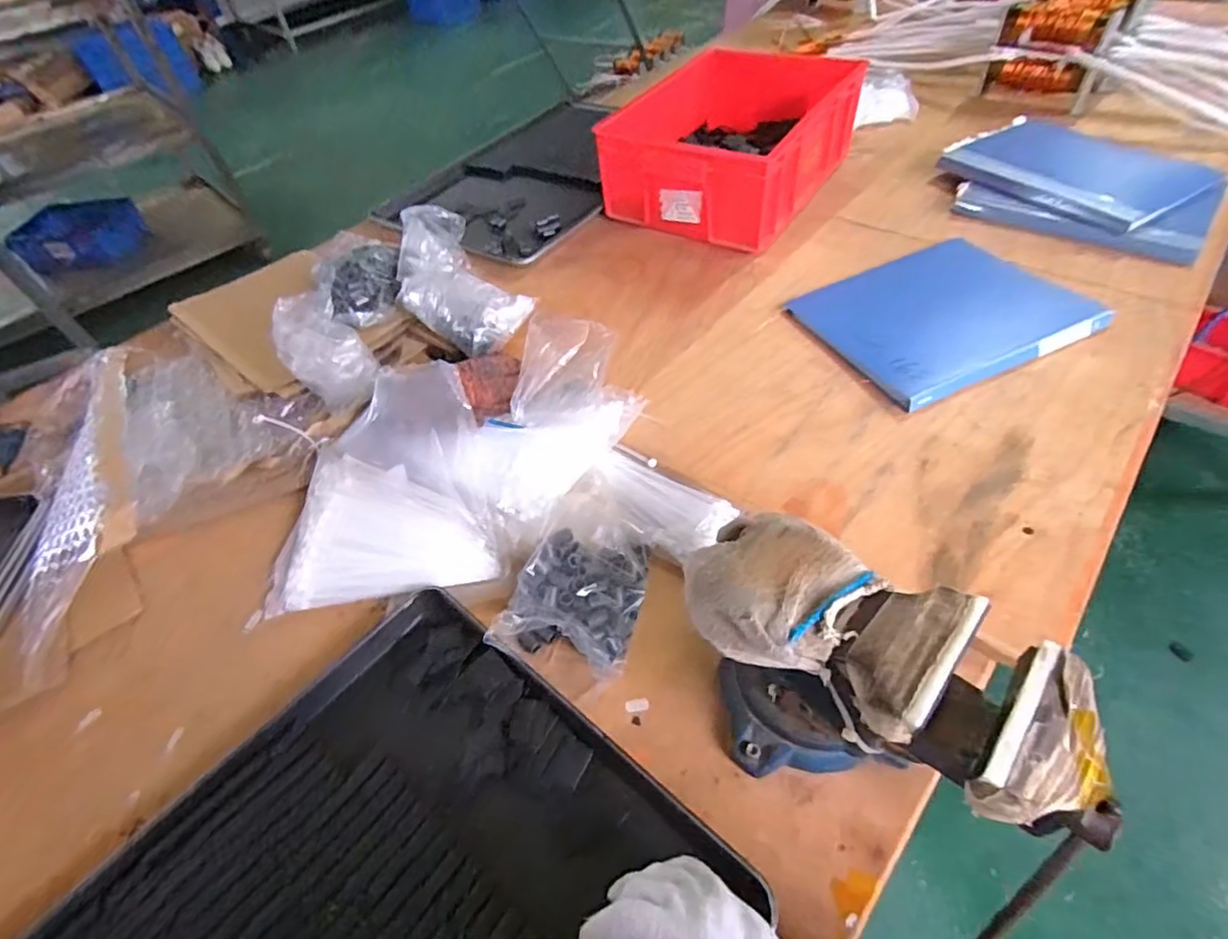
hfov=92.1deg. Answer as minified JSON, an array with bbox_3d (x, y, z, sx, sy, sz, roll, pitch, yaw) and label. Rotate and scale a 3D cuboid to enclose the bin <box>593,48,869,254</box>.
[{"bbox_3d":[0.213,-0.573,1.017,0.308,0.137,0.437,23,57,21],"label":"bin"}]

